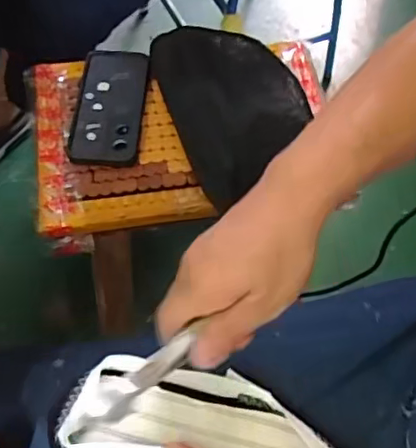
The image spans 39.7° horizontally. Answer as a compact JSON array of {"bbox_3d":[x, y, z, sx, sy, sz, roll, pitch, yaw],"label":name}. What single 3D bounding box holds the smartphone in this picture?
[{"bbox_3d":[-0.118,-0.141,0.690,0.080,0.017,0.169,4,60,0],"label":"smartphone"}]

